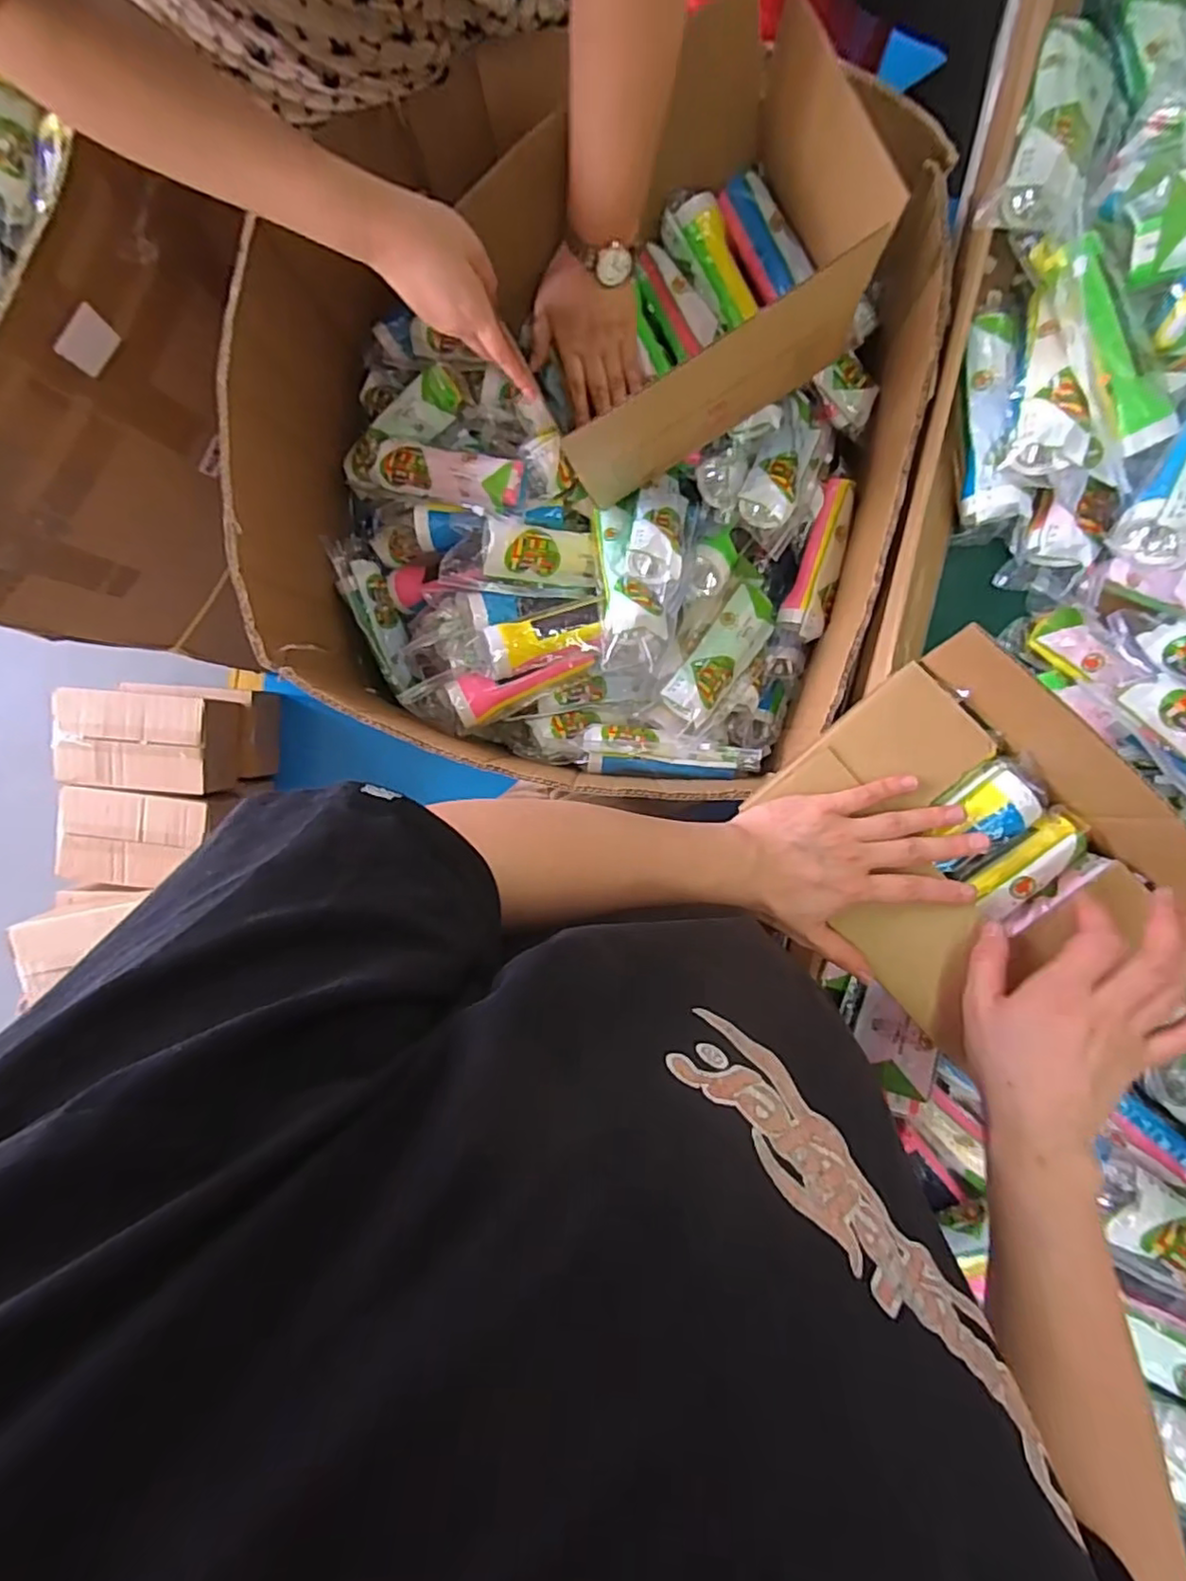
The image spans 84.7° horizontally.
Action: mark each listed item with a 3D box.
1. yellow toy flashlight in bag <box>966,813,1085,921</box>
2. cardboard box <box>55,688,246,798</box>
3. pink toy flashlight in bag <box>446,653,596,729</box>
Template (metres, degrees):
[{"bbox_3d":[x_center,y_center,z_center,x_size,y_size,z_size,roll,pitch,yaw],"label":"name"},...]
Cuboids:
[{"bbox_3d":[0.304,0.056,0.453,0.036,0.021,0.082,44,99,-3],"label":"yellow toy flashlight in bag"},{"bbox_3d":[-0.812,-0.090,1.186,0.282,0.107,0.169,4,95,0],"label":"cardboard box"},{"bbox_3d":[-0.072,-0.114,0.685,0.150,0.034,0.049,-18,95,2],"label":"pink toy flashlight in bag"}]

